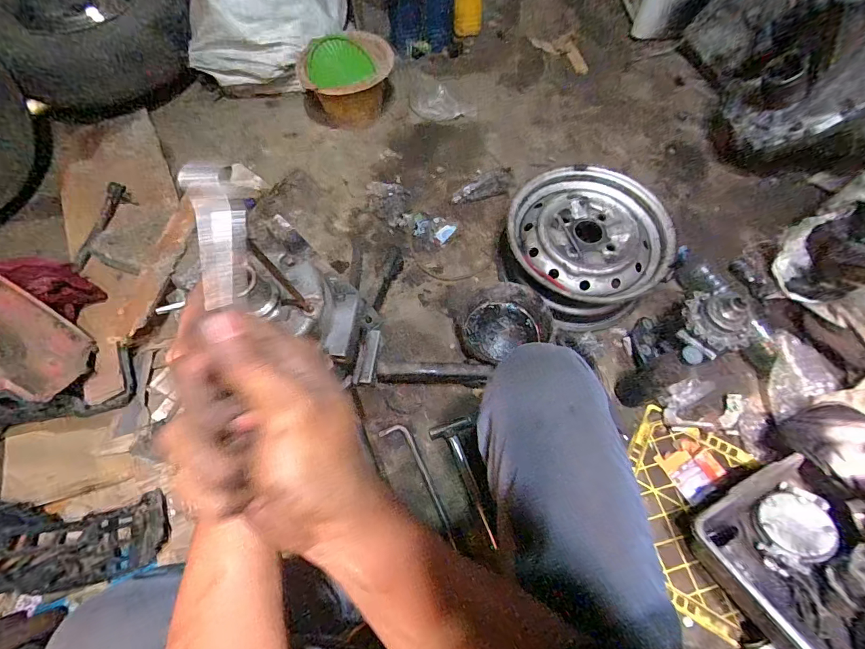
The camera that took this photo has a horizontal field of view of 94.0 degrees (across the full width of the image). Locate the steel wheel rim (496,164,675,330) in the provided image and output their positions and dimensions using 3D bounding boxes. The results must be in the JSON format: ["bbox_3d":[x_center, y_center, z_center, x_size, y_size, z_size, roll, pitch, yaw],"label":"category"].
[{"bbox_3d":[0.341,-0.178,0.935,0.325,0.157,0.337,0,66,0],"label":"steel wheel rim"}]

